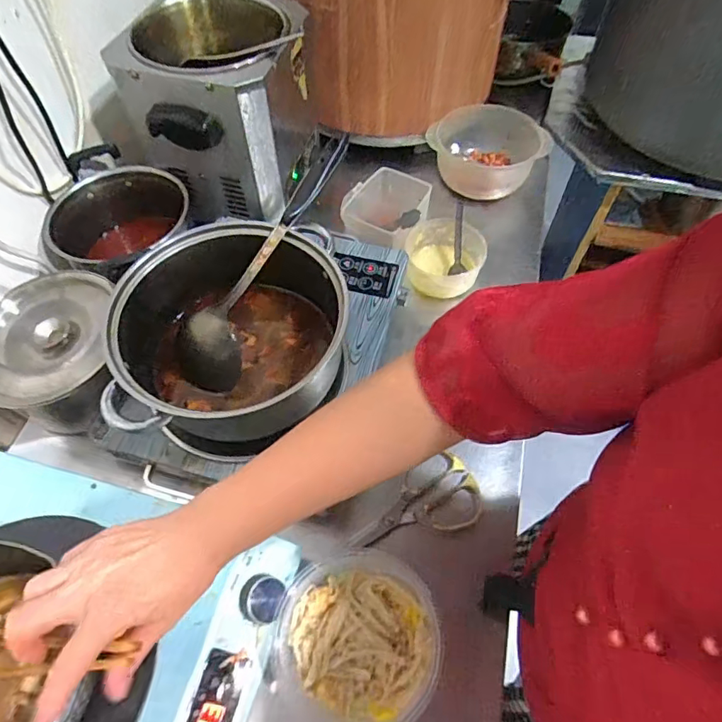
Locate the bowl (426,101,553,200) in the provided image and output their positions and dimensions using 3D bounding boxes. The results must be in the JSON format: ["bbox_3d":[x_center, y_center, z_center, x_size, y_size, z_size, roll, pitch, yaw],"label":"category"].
[{"bbox_3d":[0.203,-0.339,0.815,0.191,0.079,0.162,11,59,7],"label":"bowl"}]

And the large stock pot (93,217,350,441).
[{"bbox_3d":[-0.129,-0.025,0.535,0.219,0.109,0.235,0,58,0],"label":"large stock pot"}]

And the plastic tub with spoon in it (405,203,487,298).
[{"bbox_3d":[0.119,-0.149,0.705,0.107,0.066,0.112,0,58,0],"label":"plastic tub with spoon in it"}]

